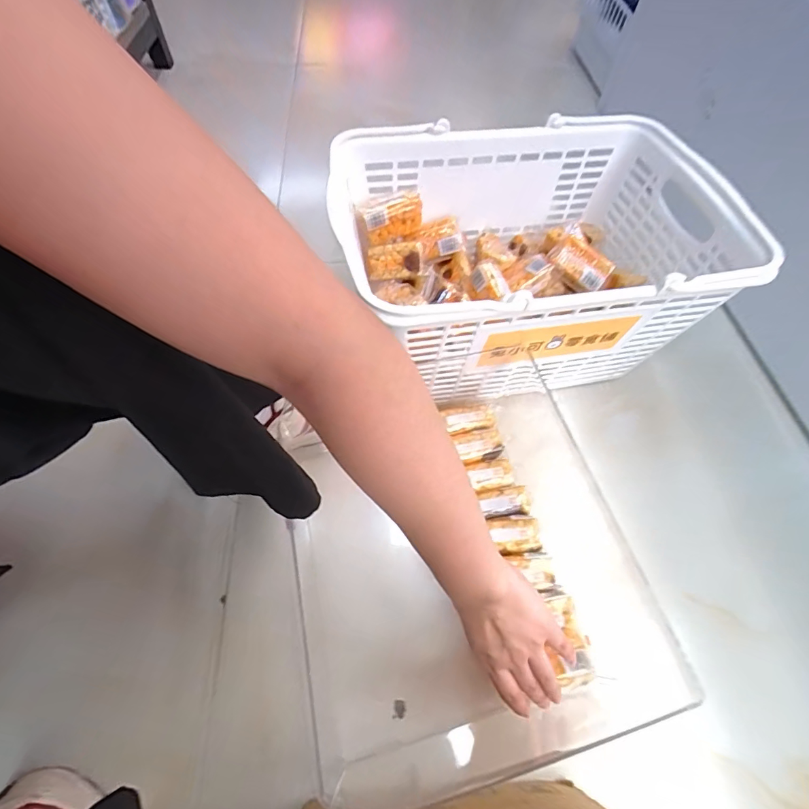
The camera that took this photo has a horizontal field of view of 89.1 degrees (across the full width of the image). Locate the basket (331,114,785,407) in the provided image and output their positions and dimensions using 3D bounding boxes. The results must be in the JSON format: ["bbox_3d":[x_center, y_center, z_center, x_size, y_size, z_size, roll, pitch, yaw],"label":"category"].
[{"bbox_3d":[0.153,-0.183,0.535,0.419,0.198,0.302,-8,60,-9],"label":"basket"}]

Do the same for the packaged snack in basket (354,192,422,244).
[{"bbox_3d":[-0.022,-0.257,0.559,0.086,0.047,0.040,-24,64,-16],"label":"packaged snack in basket"}]

